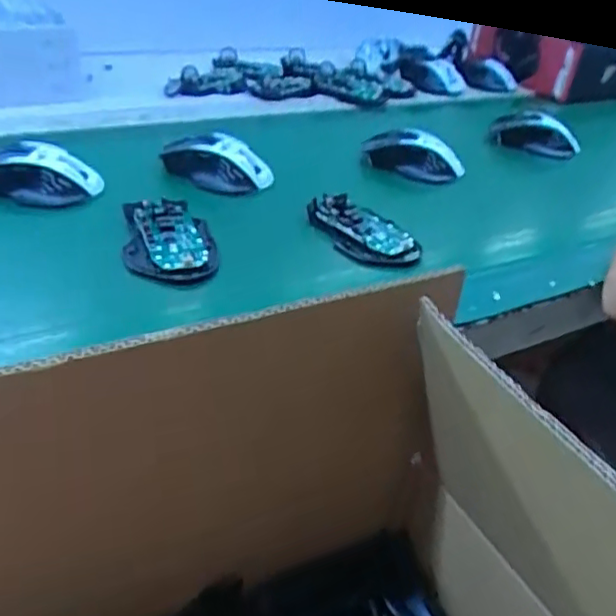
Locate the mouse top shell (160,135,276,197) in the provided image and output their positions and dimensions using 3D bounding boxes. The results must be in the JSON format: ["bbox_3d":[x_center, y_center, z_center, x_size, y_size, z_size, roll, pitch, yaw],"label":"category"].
[{"bbox_3d":[-0.089,-0.144,0.622,0.105,0.047,0.057,10,37,7],"label":"mouse top shell"}]

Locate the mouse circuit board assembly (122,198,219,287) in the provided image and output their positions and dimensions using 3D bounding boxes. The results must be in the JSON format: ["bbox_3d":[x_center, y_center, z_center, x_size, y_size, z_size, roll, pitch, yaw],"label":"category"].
[{"bbox_3d":[-0.113,-0.056,0.514,0.071,0.025,0.103,-5,37,-13],"label":"mouse circuit board assembly"}]

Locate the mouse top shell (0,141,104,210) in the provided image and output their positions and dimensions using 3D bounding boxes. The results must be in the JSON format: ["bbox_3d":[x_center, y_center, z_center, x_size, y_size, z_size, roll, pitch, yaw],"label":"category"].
[{"bbox_3d":[-0.255,-0.124,0.580,0.120,0.036,0.062,8,36,5],"label":"mouse top shell"}]

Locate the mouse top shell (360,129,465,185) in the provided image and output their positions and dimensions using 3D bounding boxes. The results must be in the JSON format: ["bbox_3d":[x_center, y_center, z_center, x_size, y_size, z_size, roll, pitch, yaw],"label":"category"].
[{"bbox_3d":[0.114,-0.166,0.685,0.109,0.047,0.038,8,37,6],"label":"mouse top shell"}]

